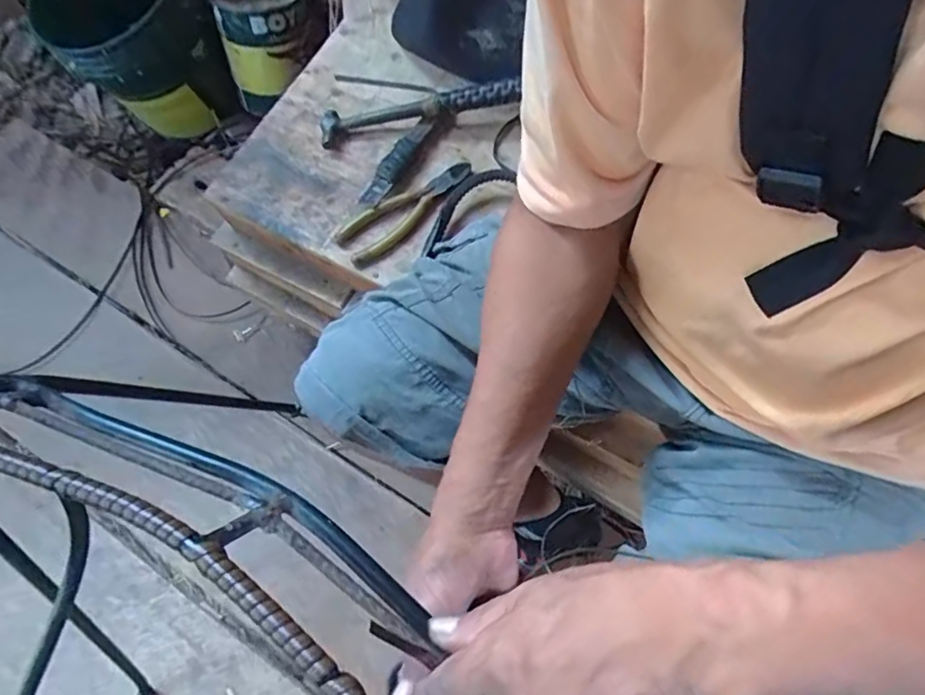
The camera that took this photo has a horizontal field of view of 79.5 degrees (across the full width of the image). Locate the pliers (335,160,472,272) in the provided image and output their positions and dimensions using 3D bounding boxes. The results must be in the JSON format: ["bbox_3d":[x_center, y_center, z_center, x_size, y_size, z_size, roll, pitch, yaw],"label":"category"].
[{"bbox_3d":[-0.065,-0.157,0.620,0.169,0.017,0.051,-42,73,-11],"label":"pliers"}]

